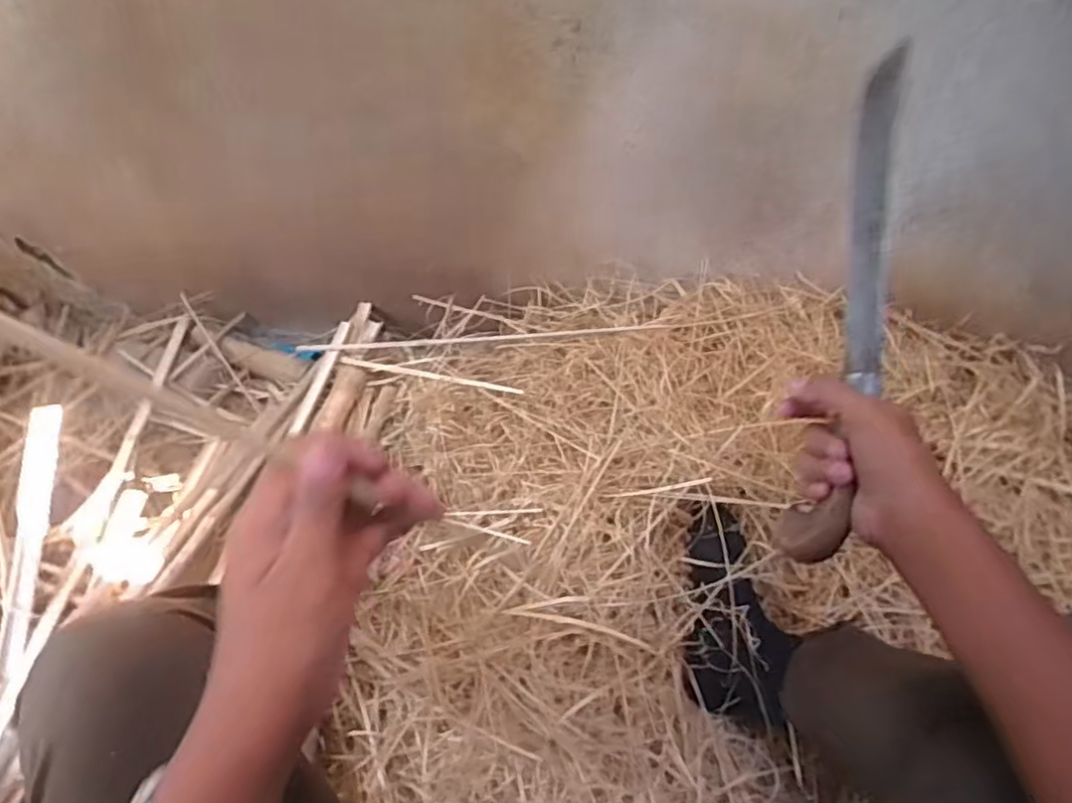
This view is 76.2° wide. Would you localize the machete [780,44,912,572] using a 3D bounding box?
[{"bbox_3d":[0.229,-0.068,0.494,0.036,0.044,0.368,10,87,9],"label":"machete"}]

